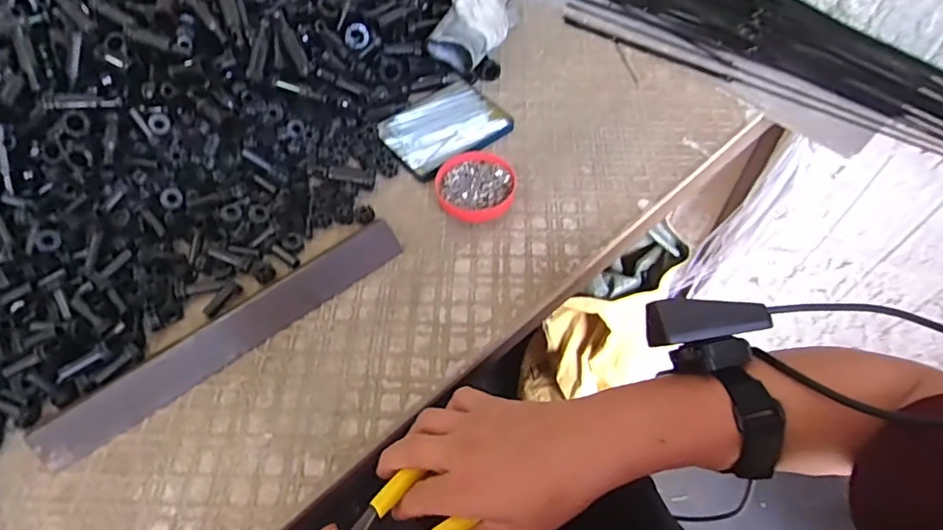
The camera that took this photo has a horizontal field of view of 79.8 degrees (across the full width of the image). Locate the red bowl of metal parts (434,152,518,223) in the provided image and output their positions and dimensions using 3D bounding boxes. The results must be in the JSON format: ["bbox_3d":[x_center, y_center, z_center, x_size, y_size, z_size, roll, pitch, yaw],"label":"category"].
[{"bbox_3d":[0.005,-0.078,0.553,0.076,0.021,0.072,-1,55,1],"label":"red bowl of metal parts"}]

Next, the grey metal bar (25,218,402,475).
[{"bbox_3d":[-0.196,0.054,0.468,0.308,0.025,0.028,-34,61,-20],"label":"grey metal bar"}]

